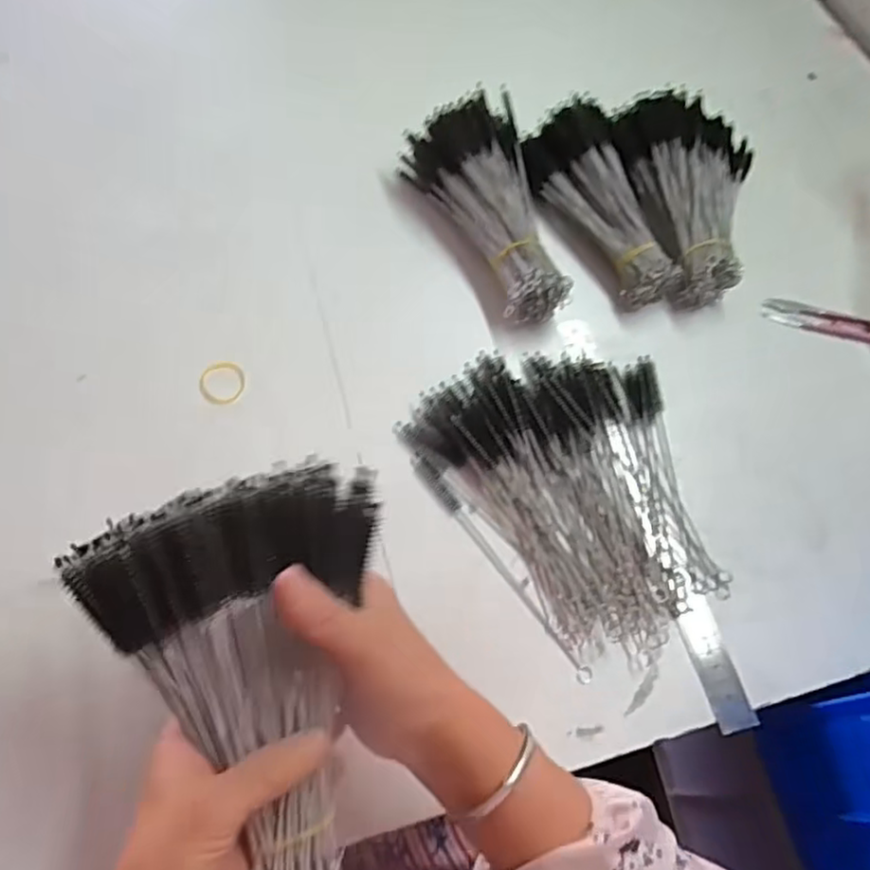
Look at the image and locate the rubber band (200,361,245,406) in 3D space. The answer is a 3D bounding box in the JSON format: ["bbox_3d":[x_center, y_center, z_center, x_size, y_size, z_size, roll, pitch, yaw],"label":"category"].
[{"bbox_3d":[-0.168,-0.041,0.527,0.034,0.004,0.036,3,72,-8],"label":"rubber band"}]

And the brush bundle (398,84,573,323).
[{"bbox_3d":[0.047,-0.192,0.573,0.092,0.077,0.203,-15,65,-11],"label":"brush bundle"}]

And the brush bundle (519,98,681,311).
[{"bbox_3d":[0.152,-0.208,0.615,0.077,0.070,0.200,-19,66,-13],"label":"brush bundle"}]

